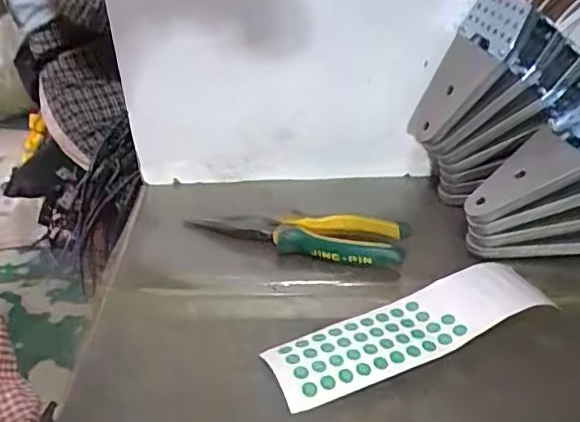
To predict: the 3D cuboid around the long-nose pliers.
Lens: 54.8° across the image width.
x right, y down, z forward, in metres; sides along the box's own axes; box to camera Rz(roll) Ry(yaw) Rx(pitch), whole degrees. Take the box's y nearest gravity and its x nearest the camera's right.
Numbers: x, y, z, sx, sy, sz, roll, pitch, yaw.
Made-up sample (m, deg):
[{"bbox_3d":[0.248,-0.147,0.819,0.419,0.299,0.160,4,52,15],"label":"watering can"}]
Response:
[{"bbox_3d":[0.005,0.017,0.487,0.188,0.022,0.048,10,37,18],"label":"long-nose pliers"}]

